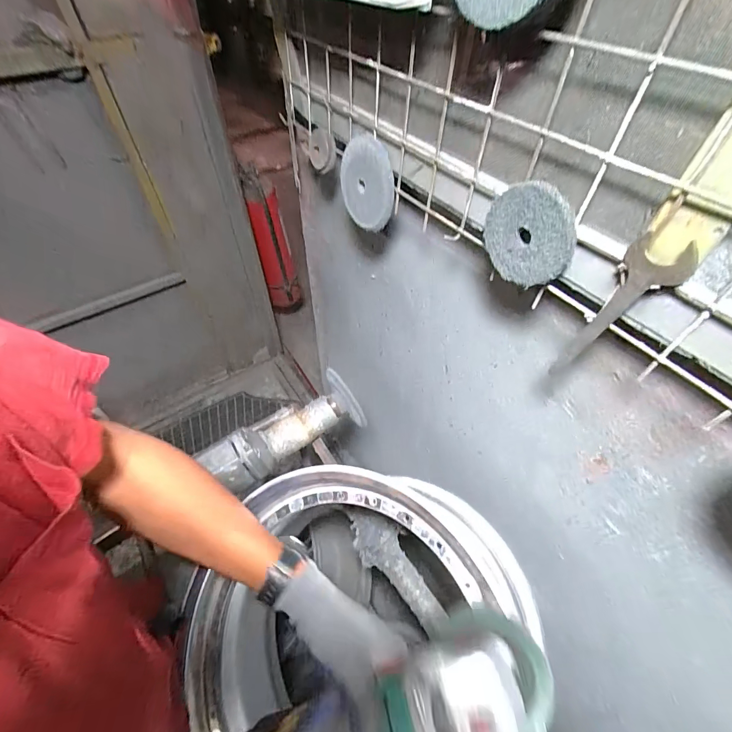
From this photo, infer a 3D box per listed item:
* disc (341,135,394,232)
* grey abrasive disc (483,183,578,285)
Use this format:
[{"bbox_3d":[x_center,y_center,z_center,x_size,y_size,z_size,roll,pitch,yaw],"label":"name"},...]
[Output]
[{"bbox_3d":[0.001,-0.242,0.495,0.019,0.113,0.098,-24,18,-36],"label":"disc"},{"bbox_3d":[0.144,-0.115,0.333,0.011,0.084,0.084,-28,17,-25],"label":"grey abrasive disc"}]

